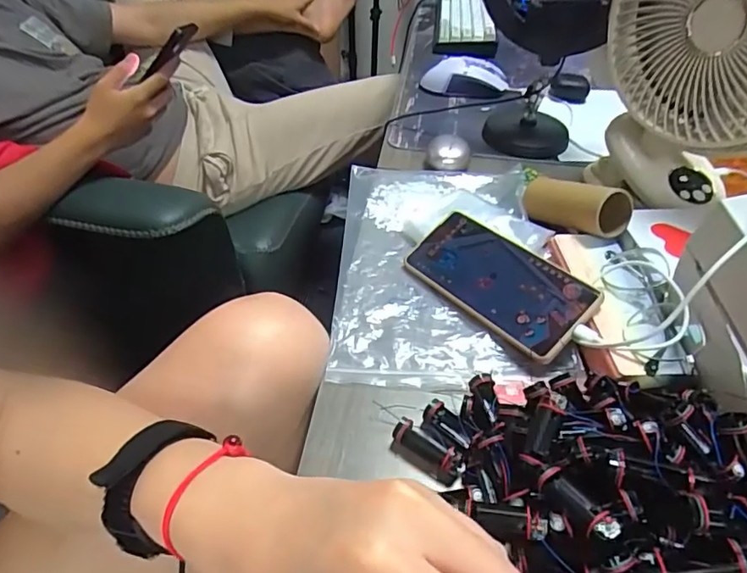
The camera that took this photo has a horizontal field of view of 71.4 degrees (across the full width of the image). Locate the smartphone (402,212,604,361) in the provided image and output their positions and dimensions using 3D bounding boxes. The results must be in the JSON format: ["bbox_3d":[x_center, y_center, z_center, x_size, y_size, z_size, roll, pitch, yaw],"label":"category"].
[{"bbox_3d":[0.103,-0.008,0.445,0.075,0.007,0.167,-46,53,-8],"label":"smartphone"}]

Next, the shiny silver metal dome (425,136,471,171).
[{"bbox_3d":[0.089,-0.156,0.613,0.048,0.027,0.050,4,44,-1],"label":"shiny silver metal dome"}]

